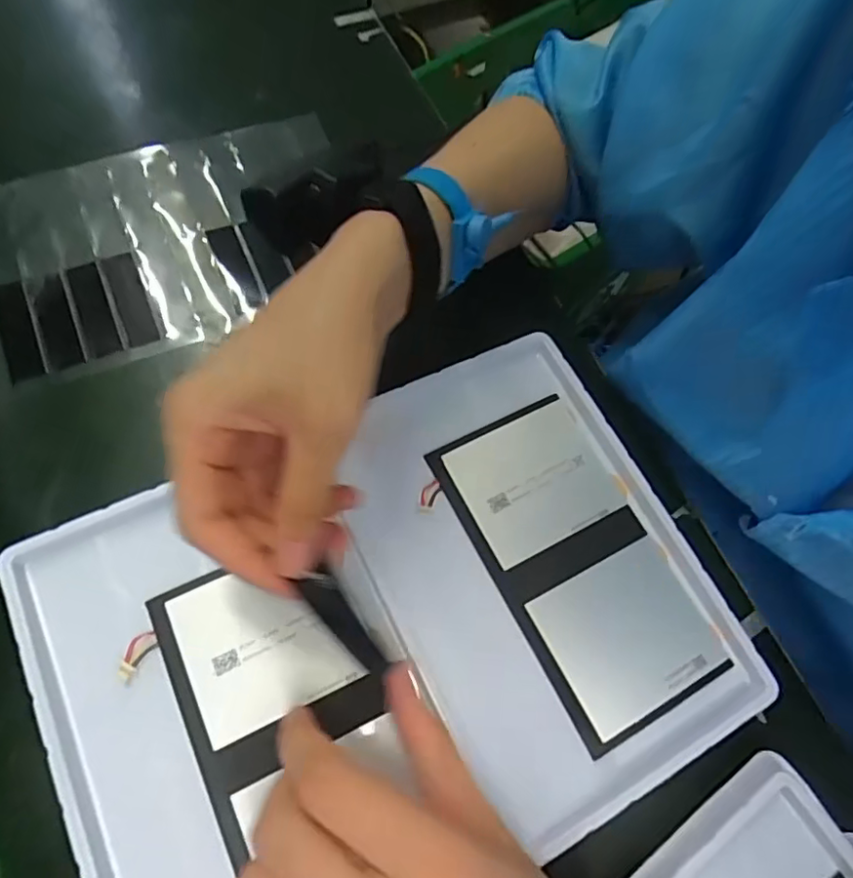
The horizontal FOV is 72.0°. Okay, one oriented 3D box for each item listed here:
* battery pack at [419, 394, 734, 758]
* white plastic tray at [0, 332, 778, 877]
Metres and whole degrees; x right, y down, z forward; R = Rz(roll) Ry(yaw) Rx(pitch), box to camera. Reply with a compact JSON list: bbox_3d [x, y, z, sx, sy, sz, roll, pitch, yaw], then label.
[{"bbox_3d":[0.077,0.065,0.319,0.101,0.007,0.174,-26,73,-14],"label":"battery pack"},{"bbox_3d":[-0.013,0.098,0.306,0.317,0.036,0.234,-23,73,-16],"label":"white plastic tray"}]

